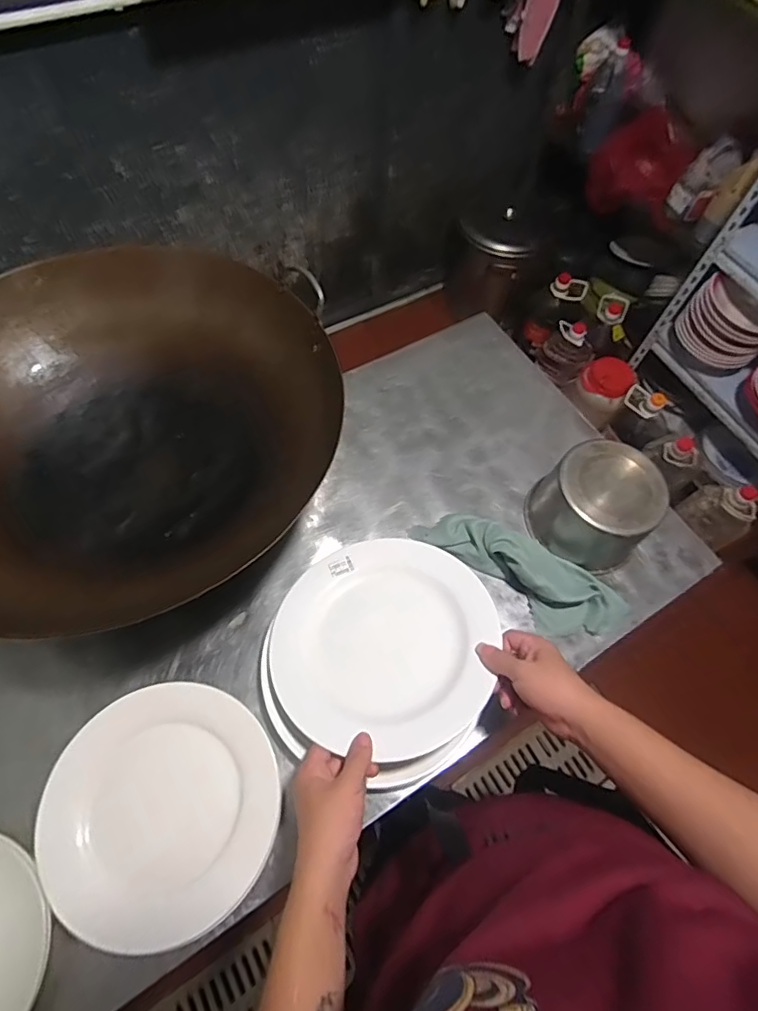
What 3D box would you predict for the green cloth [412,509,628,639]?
[{"bbox_3d":[0.201,0.092,0.731,0.307,0.058,0.102,25,64,9],"label":"green cloth"}]

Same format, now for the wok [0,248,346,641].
[{"bbox_3d":[-0.354,-0.105,0.716,0.554,0.182,0.493,-5,63,-6],"label":"wok"}]

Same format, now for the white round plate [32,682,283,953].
[{"bbox_3d":[-0.238,0.329,0.563,0.242,0.026,0.240,1,63,-3],"label":"white round plate"}]

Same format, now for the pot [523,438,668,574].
[{"bbox_3d":[0.311,0.000,0.752,0.159,0.123,0.143,40,68,16],"label":"pot"}]

